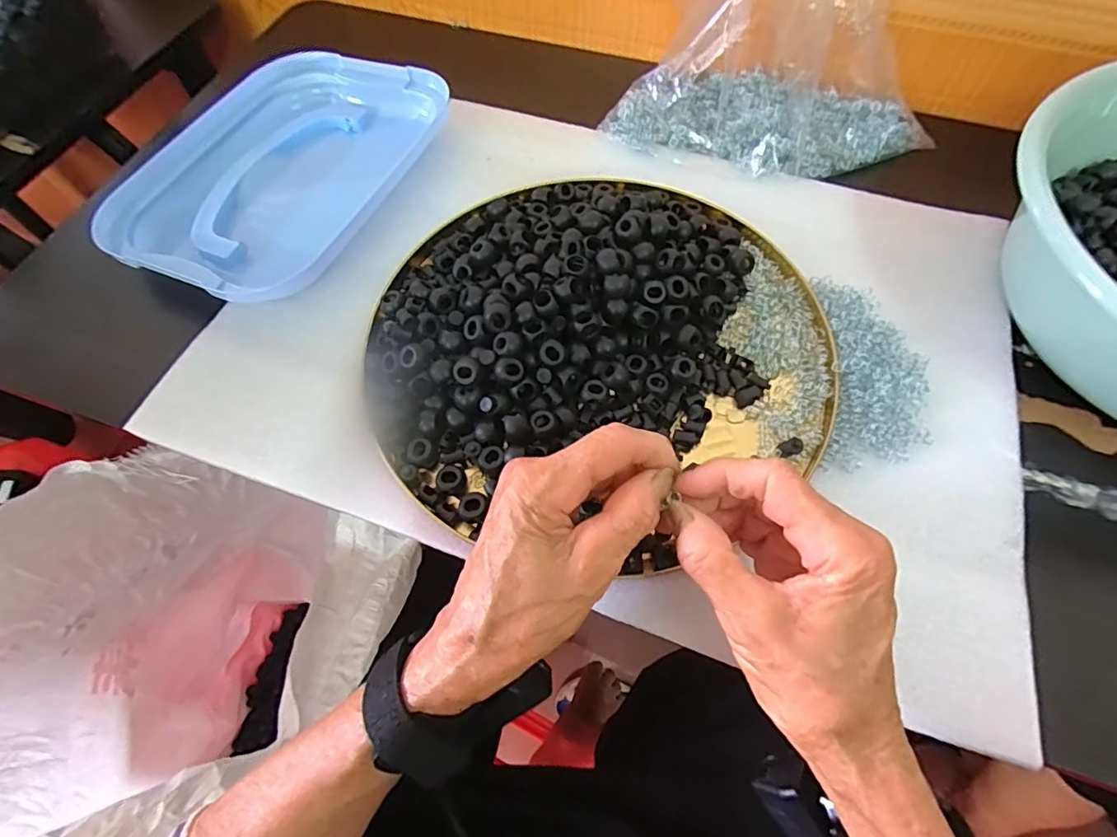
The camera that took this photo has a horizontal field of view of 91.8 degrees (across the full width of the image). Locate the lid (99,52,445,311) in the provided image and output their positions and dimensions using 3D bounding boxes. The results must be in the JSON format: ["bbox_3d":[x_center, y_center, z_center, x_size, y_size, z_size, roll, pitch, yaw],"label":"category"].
[{"bbox_3d":[-0.221,-0.209,0.443,0.190,0.032,0.267,22,67,12],"label":"lid"}]

